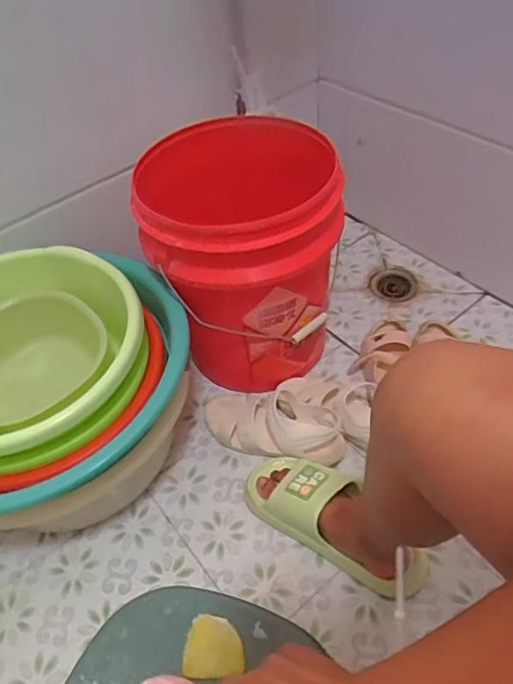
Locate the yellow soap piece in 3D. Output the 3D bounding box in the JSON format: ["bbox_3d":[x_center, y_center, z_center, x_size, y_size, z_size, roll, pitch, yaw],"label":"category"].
[{"bbox_3d":[-0.035,0.249,0.433,0.046,0.007,0.044,3,49,9],"label":"yellow soap piece"}]

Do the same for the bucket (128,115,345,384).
[{"bbox_3d":[-0.018,-0.116,0.869,0.284,0.379,0.270,-3,49,4],"label":"bucket"}]

